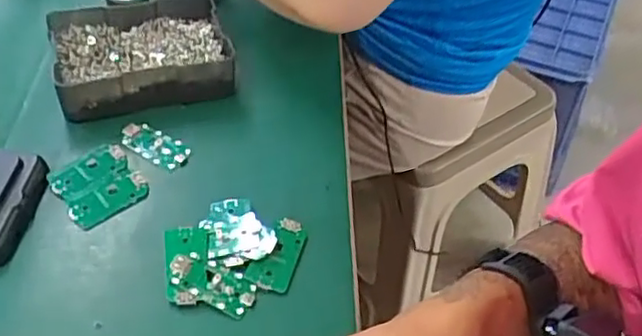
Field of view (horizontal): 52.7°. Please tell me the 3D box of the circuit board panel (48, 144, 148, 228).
[{"bbox_3d":[-0.184,0.012,0.534,0.065,0.007,0.069,-27,57,-32],"label":"circuit board panel"}]

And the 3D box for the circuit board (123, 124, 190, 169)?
[{"bbox_3d":[-0.146,-0.021,0.568,0.063,0.005,0.031,27,52,22],"label":"circuit board"}]

